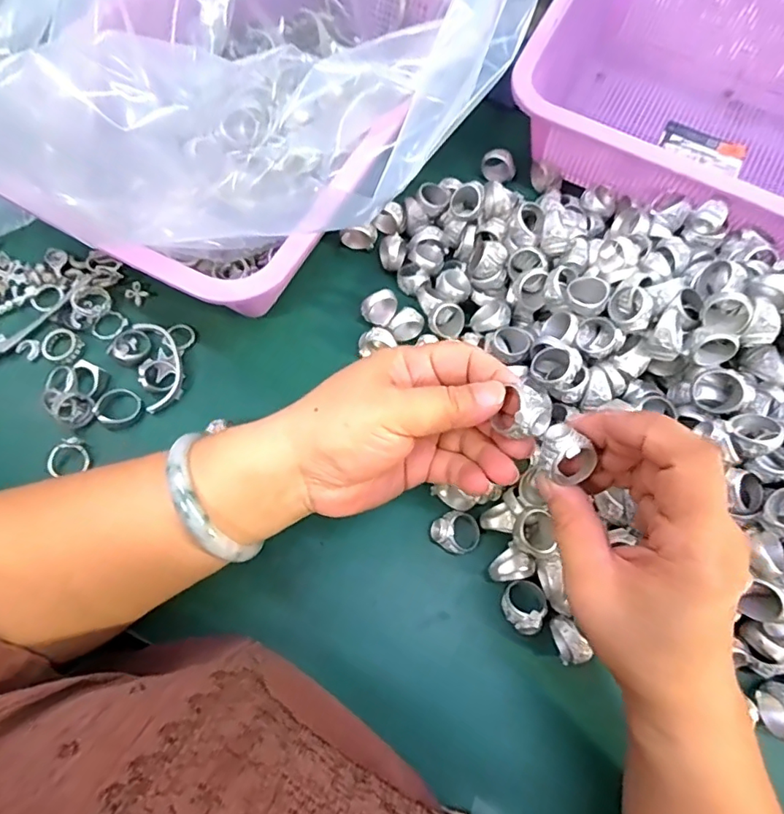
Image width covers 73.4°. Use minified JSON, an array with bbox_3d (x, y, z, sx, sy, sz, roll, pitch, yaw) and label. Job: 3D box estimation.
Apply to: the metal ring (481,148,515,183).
[{"bbox_3d":[0.084,-0.190,0.414,0.026,0.020,0.015,13,70,1],"label":"metal ring"}]

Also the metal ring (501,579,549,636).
[{"bbox_3d":[0.076,0.115,0.302,0.024,0.017,0.029,9,70,-1],"label":"metal ring"}]

